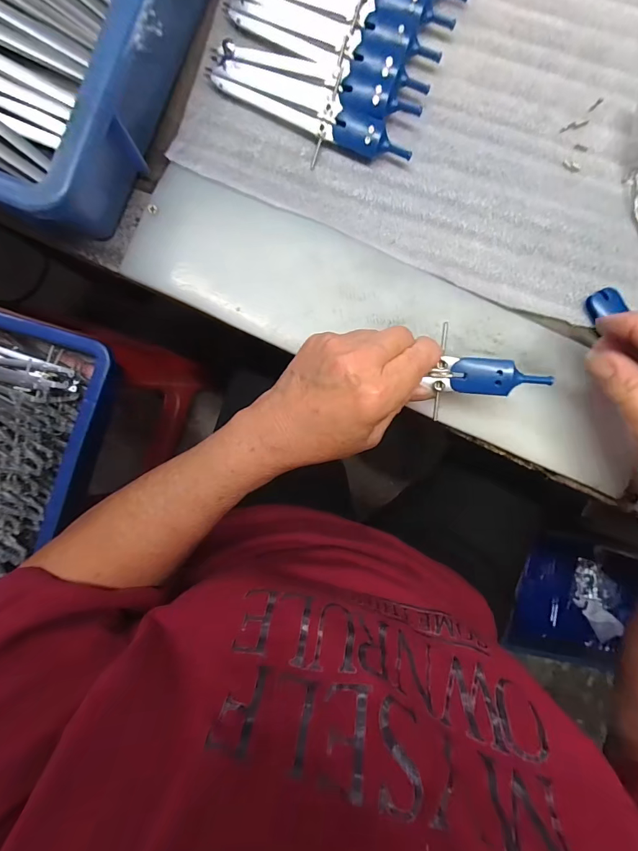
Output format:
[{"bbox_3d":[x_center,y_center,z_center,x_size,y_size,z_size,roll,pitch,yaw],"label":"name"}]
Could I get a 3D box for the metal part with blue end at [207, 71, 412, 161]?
[{"bbox_3d":[-0.007,-0.214,0.266,0.147,0.018,0.022,20,91,-2],"label":"metal part with blue end"}]

